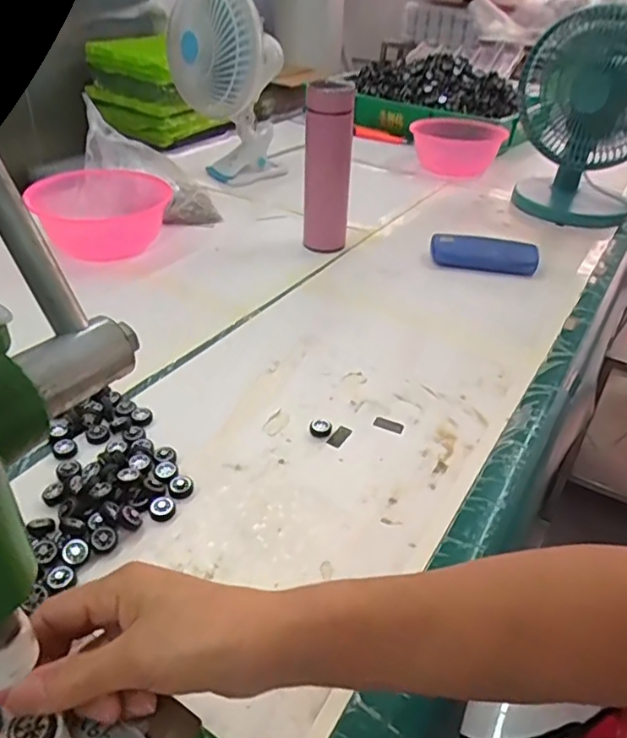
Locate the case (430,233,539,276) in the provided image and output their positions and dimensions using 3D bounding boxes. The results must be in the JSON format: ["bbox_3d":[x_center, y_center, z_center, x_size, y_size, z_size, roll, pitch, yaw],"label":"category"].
[{"bbox_3d":[0.246,-0.164,0.865,0.152,0.041,0.052,9,35,8],"label":"case"}]

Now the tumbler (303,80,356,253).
[{"bbox_3d":[0.020,-0.272,0.833,0.062,0.231,0.054,0,35,-4],"label":"tumbler"}]

